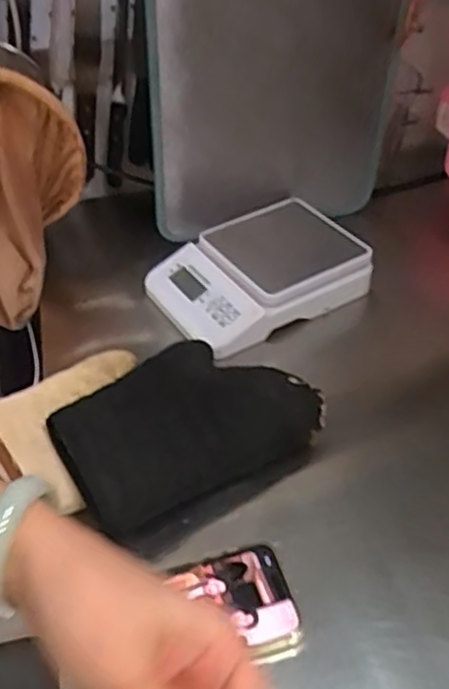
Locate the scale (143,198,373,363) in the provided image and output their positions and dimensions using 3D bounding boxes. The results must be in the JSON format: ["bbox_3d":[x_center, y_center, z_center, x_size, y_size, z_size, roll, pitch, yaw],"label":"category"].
[{"bbox_3d":[0.037,-0.086,0.758,0.219,0.050,0.157,-22,46,-19],"label":"scale"}]

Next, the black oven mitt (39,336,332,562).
[{"bbox_3d":[-0.027,0.074,0.587,0.204,0.030,0.149,-32,70,-27],"label":"black oven mitt"}]

